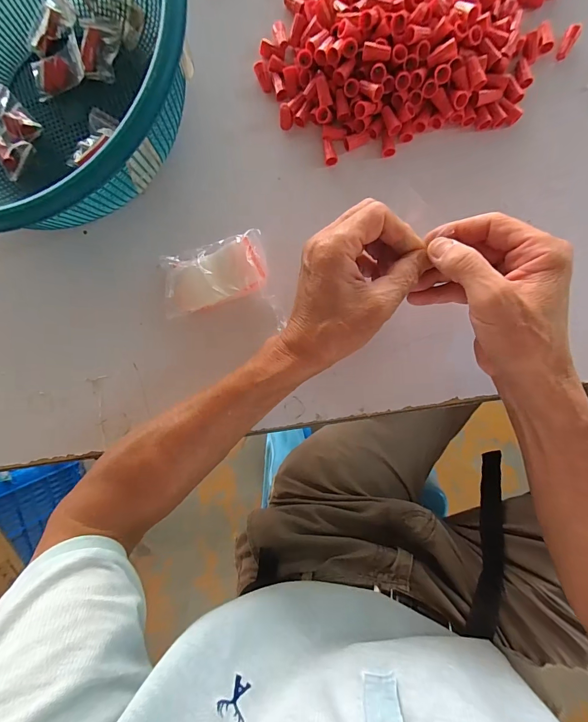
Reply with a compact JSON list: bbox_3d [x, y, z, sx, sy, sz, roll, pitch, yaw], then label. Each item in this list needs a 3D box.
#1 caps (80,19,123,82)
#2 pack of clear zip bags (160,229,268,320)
[{"bbox_3d":[-0.179,-0.292,0.327,0.033,0.013,0.057,-2,91,5],"label":"caps"},{"bbox_3d":[-0.074,-0.079,0.321,0.099,0.022,0.056,-13,90,5],"label":"pack of clear zip bags"}]

